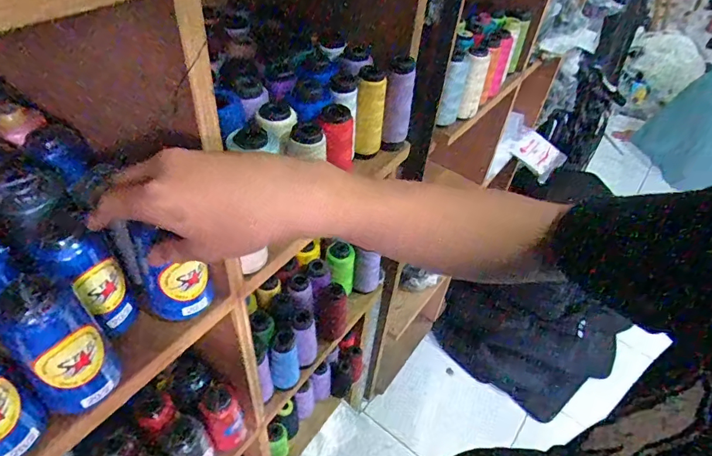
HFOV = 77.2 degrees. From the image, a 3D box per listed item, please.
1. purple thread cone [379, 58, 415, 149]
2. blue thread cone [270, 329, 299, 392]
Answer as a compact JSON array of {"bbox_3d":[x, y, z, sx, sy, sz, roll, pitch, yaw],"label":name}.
[{"bbox_3d":[0.053,-0.152,0.559,0.034,0.116,0.033,10,45,5],"label":"purple thread cone"},{"bbox_3d":[-0.105,0.197,0.660,0.042,0.103,0.043,3,44,-3],"label":"blue thread cone"}]

